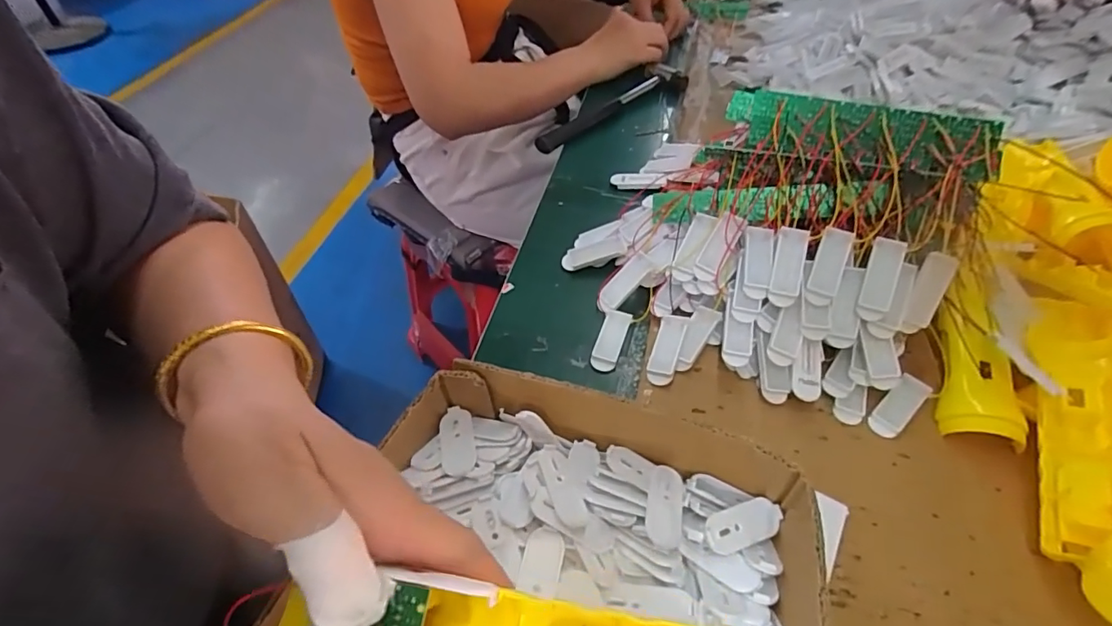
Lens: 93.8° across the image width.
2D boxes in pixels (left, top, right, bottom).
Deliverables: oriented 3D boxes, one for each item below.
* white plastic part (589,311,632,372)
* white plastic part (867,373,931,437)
[{"bbox_3d":[0.044,0.023,0.423,0.022,0.011,0.062,16,51,12],"label":"white plastic part"},{"bbox_3d":[0.249,0.067,0.377,0.060,0.008,0.021,-33,58,-26],"label":"white plastic part"}]

